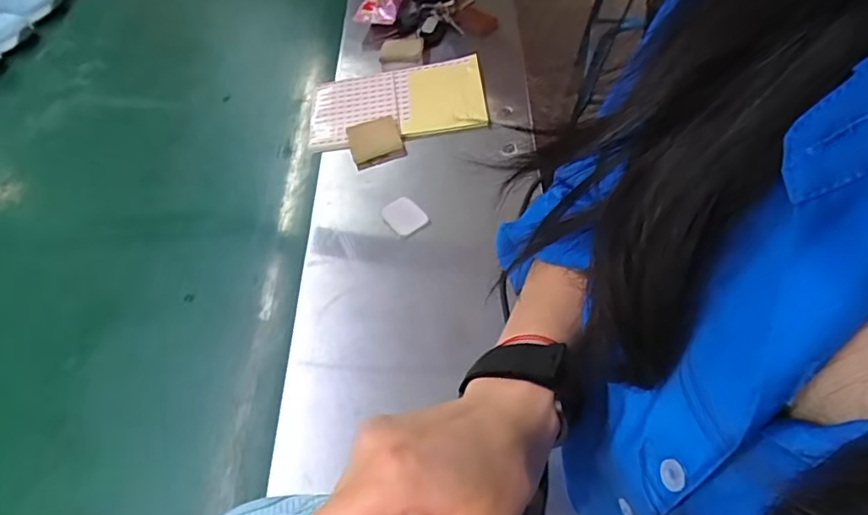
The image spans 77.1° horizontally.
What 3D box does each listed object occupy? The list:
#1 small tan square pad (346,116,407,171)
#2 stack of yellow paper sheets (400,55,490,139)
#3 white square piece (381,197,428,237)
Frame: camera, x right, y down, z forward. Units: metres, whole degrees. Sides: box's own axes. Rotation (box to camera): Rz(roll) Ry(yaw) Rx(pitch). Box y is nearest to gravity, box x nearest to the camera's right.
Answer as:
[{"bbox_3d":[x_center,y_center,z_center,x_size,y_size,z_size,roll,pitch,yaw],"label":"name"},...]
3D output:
[{"bbox_3d":[-0.068,-0.135,0.627,0.058,0.017,0.059,-16,54,-6],"label":"small tan square pad"},{"bbox_3d":[0.010,-0.194,0.654,0.098,0.013,0.117,-9,53,6],"label":"stack of yellow paper sheets"},{"bbox_3d":[-0.031,-0.044,0.563,0.035,0.004,0.048,-35,55,-14],"label":"white square piece"}]

